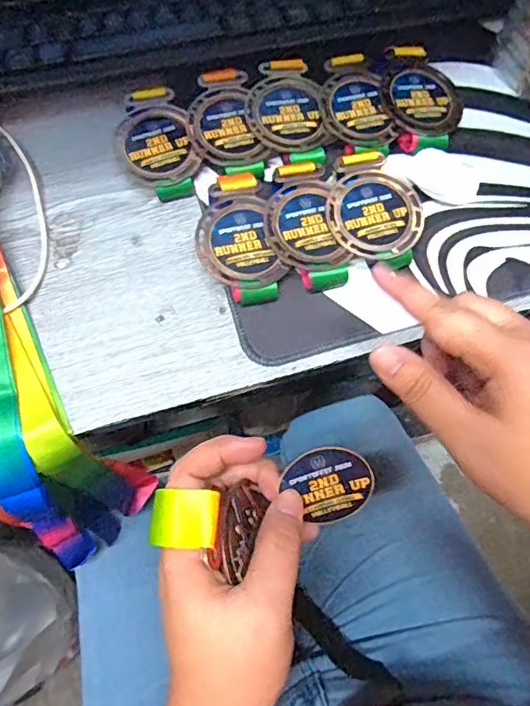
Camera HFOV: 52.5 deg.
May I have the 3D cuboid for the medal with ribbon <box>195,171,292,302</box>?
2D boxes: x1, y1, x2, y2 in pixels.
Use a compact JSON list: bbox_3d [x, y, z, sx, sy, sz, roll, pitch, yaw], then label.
[{"bbox_3d":[-0.019,-0.074,0.366,0.054,0.025,0.090,-18,72,-7],"label":"medal with ribbon"}]

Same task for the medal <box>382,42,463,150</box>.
[{"bbox_3d":[0.117,-0.190,0.402,0.058,0.016,0.082,4,71,0],"label":"medal"}]

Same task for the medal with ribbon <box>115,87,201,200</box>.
[{"bbox_3d":[-0.079,-0.151,0.391,0.052,0.021,0.082,-17,72,-7],"label":"medal with ribbon"}]

